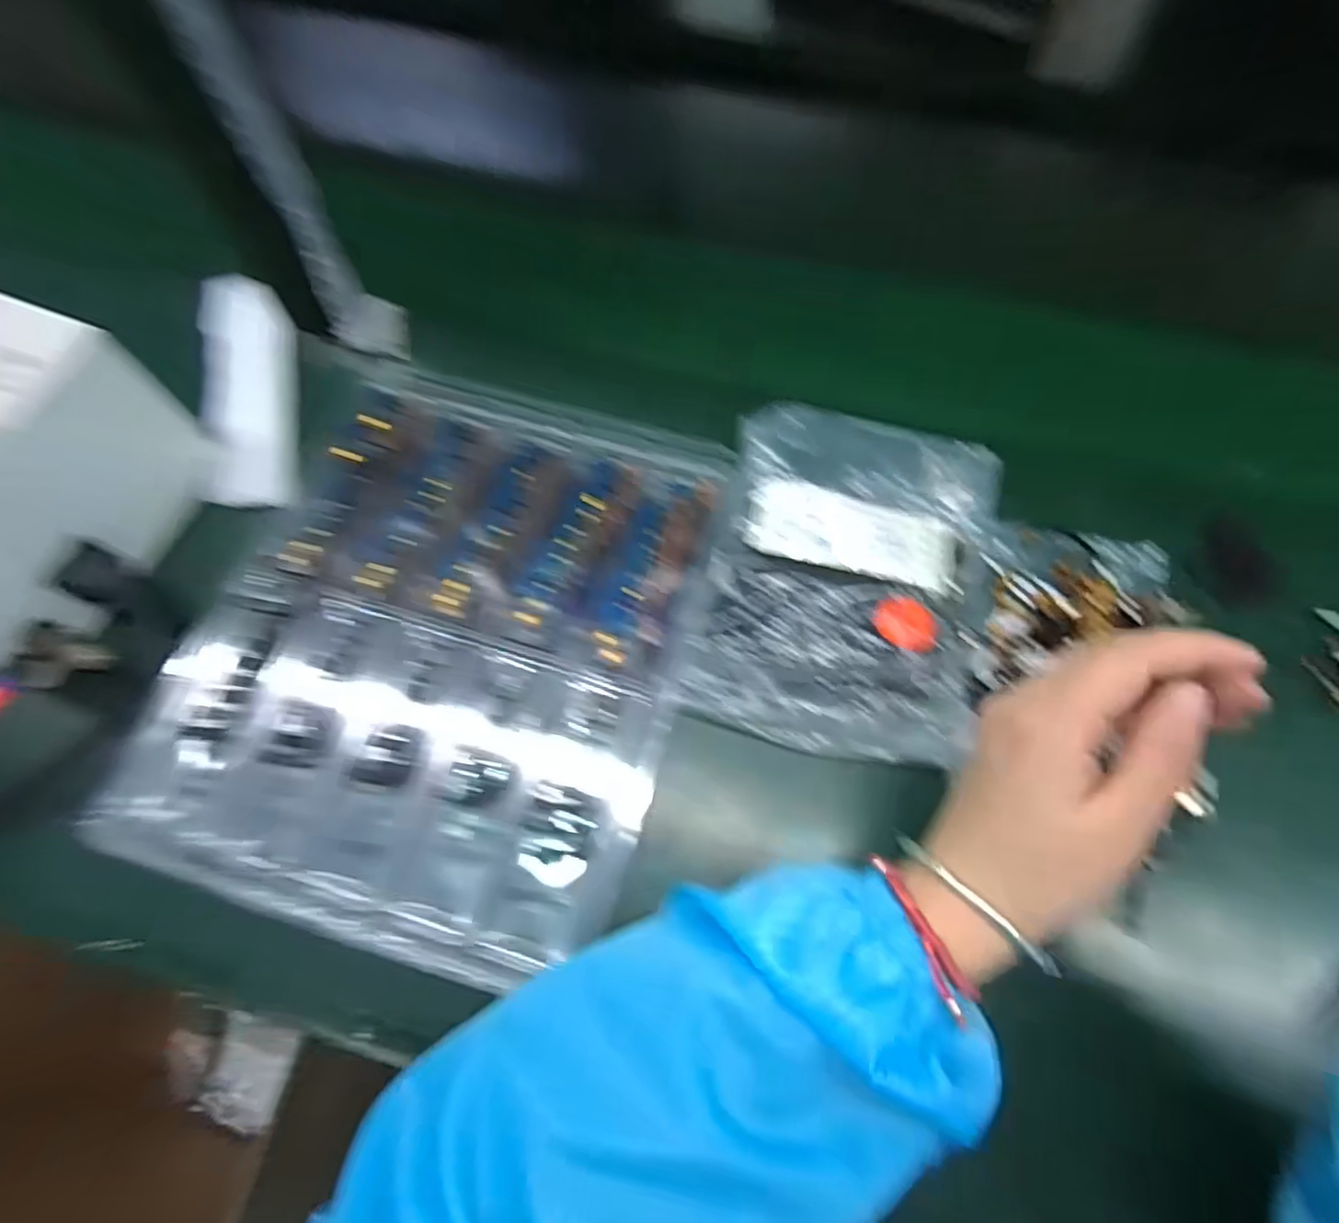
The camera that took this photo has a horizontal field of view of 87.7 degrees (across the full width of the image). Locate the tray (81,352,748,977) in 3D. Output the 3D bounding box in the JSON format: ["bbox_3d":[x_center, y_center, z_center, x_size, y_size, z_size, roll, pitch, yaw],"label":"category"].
[{"bbox_3d":[-0.106,0.008,0.339,0.227,0.019,0.272,17,70,7],"label":"tray"}]

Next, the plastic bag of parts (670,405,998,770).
[{"bbox_3d":[0.091,-0.017,0.359,0.138,0.035,0.177,13,70,5],"label":"plastic bag of parts"}]

